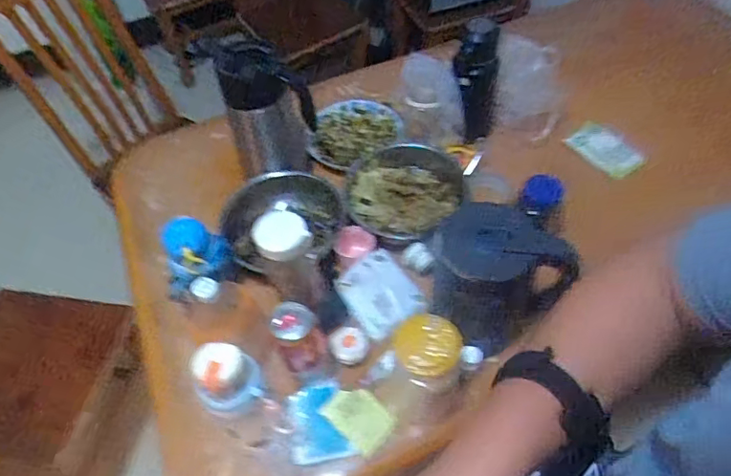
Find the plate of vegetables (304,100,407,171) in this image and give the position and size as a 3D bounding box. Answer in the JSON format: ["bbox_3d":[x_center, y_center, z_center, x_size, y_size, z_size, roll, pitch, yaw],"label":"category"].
[{"bbox_3d":[-0.018,-0.218,1.123,0.176,0.031,0.194,3,54,7],"label":"plate of vegetables"}]

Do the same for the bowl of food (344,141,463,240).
[{"bbox_3d":[0.058,-0.091,1.009,0.207,0.047,0.208,-2,53,3],"label":"bowl of food"}]

